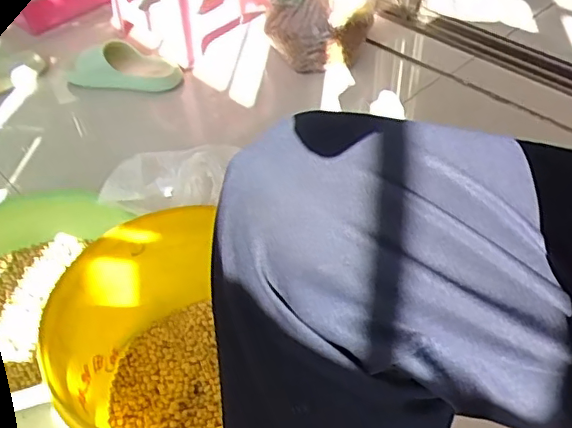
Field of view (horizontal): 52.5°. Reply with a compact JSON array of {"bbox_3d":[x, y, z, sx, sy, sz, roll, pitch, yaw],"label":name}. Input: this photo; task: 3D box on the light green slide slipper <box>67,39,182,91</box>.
[{"bbox_3d":[-0.338,-0.316,1.202,0.245,0.076,0.116,11,47,17],"label":"light green slide slipper"}]

